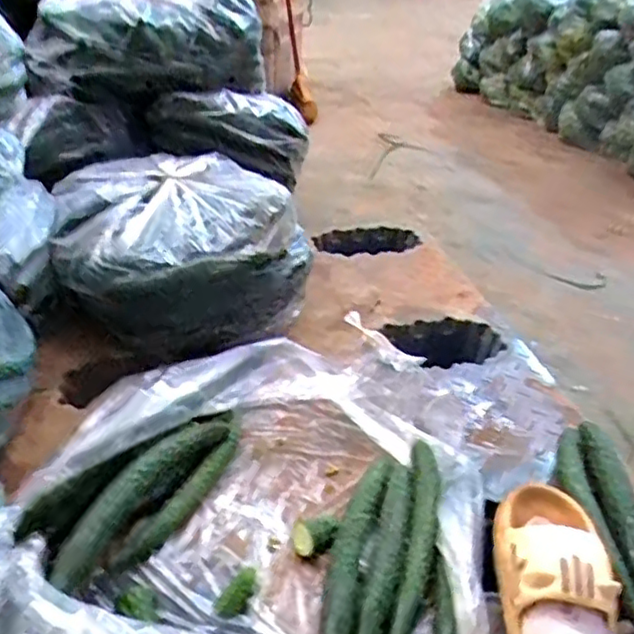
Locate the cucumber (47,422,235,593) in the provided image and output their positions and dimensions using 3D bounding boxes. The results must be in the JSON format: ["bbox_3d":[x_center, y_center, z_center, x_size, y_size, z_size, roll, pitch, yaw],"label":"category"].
[{"bbox_3d":[-0.199,0.197,0.766,0.039,0.049,0.264,18,37,28],"label":"cucumber"}]

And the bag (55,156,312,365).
[{"bbox_3d":[-0.253,-0.133,1.150,0.366,0.200,0.432,-19,36,-27],"label":"bag"}]

